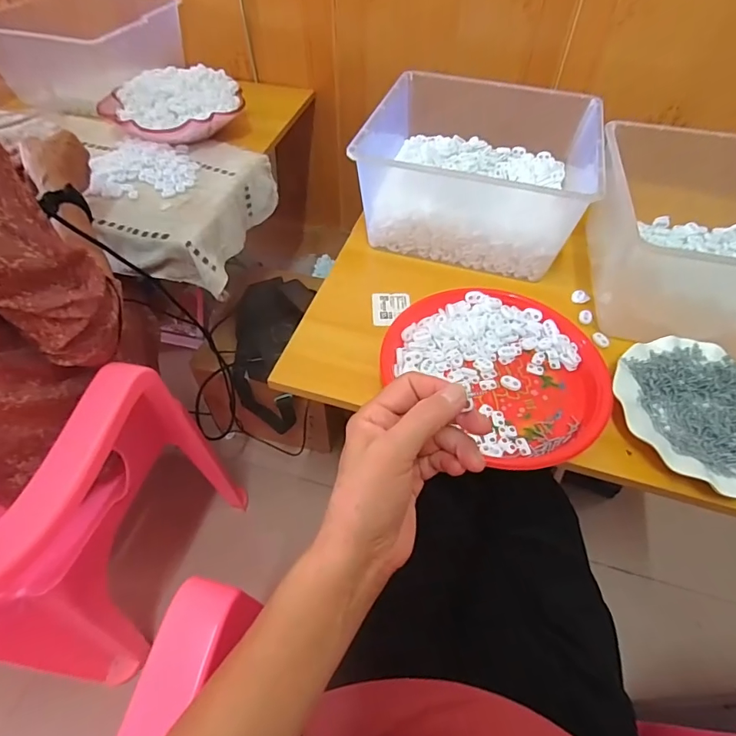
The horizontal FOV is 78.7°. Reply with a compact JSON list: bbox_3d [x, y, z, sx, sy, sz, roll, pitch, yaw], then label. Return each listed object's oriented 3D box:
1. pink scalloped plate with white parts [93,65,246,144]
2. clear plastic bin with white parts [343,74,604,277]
[{"bbox_3d":[-0.361,-0.492,0.831,0.226,0.057,0.219,1,53,-1],"label":"pink scalloped plate with white parts"},{"bbox_3d":[0.159,-0.290,0.643,0.291,0.126,0.287,16,54,10],"label":"clear plastic bin with white parts"}]

